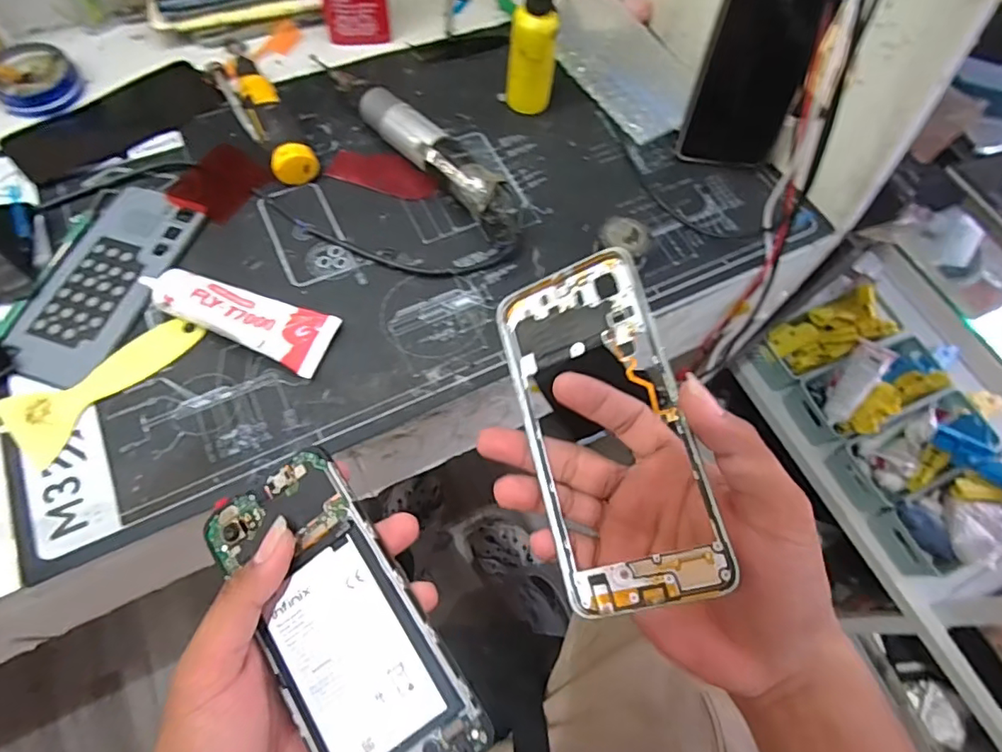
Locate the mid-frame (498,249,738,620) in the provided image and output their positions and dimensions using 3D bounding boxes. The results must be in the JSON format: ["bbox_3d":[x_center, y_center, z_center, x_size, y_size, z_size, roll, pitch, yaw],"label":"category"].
[{"bbox_3d":[0.049,0.023,0.263,0.076,0.006,0.166,-22,70,22],"label":"mid-frame"}]

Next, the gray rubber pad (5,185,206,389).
[{"bbox_3d":[-0.273,-0.067,0.381,0.070,0.005,0.156,15,67,3],"label":"gray rubber pad"}]

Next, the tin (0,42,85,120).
[{"bbox_3d":[-0.379,-0.240,0.443,0.062,0.019,0.060,37,70,12],"label":"tin"}]

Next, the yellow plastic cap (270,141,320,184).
[{"bbox_3d":[-0.157,-0.161,0.420,0.034,0.029,0.019,-21,69,-11],"label":"yellow plastic cap"}]

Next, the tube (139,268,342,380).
[{"bbox_3d":[-0.171,-0.041,0.364,0.117,0.029,0.042,21,67,6],"label":"tube"}]

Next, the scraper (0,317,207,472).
[{"bbox_3d":[-0.252,0.001,0.351,0.119,0.005,0.051,-42,75,-18],"label":"scraper"}]

